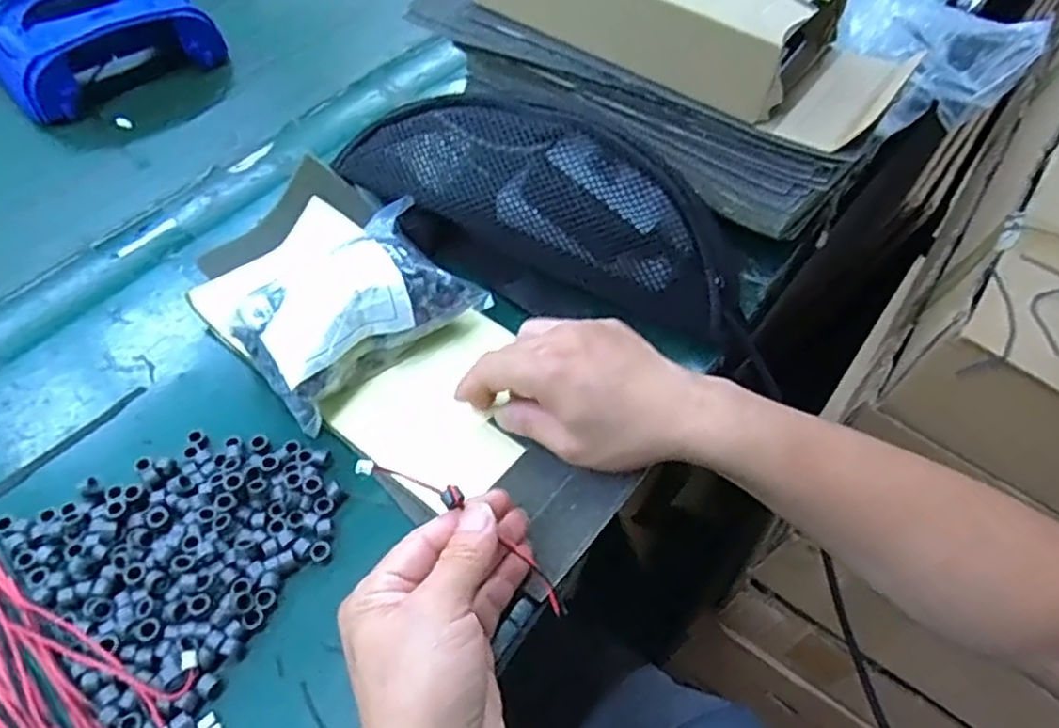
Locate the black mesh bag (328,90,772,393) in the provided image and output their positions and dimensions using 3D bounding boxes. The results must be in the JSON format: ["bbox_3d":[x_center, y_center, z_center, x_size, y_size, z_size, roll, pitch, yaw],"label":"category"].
[{"bbox_3d":[0.013,-0.091,0.447,0.290,0.103,0.086,16,55,7],"label":"black mesh bag"}]

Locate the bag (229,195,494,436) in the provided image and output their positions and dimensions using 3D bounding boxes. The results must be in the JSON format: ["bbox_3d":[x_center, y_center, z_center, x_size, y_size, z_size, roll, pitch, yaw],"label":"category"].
[{"bbox_3d":[-0.106,-0.030,0.428,0.133,0.059,0.091,-35,64,-25],"label":"bag"}]

